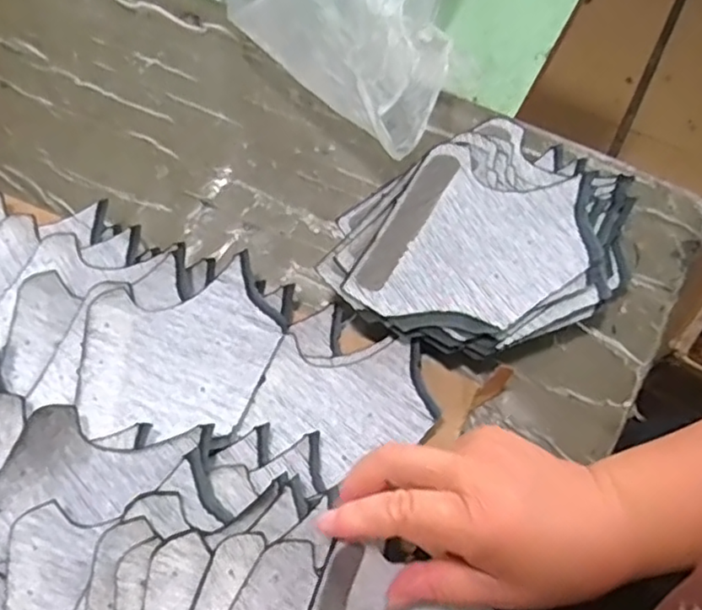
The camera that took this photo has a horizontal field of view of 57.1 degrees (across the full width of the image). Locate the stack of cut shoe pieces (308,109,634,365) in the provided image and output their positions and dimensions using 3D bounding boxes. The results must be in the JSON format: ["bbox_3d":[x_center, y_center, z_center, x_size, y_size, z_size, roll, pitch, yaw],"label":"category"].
[{"bbox_3d":[0.082,-0.034,0.373,0.172,0.048,0.128,-39,74,-11],"label":"stack of cut shoe pieces"}]

